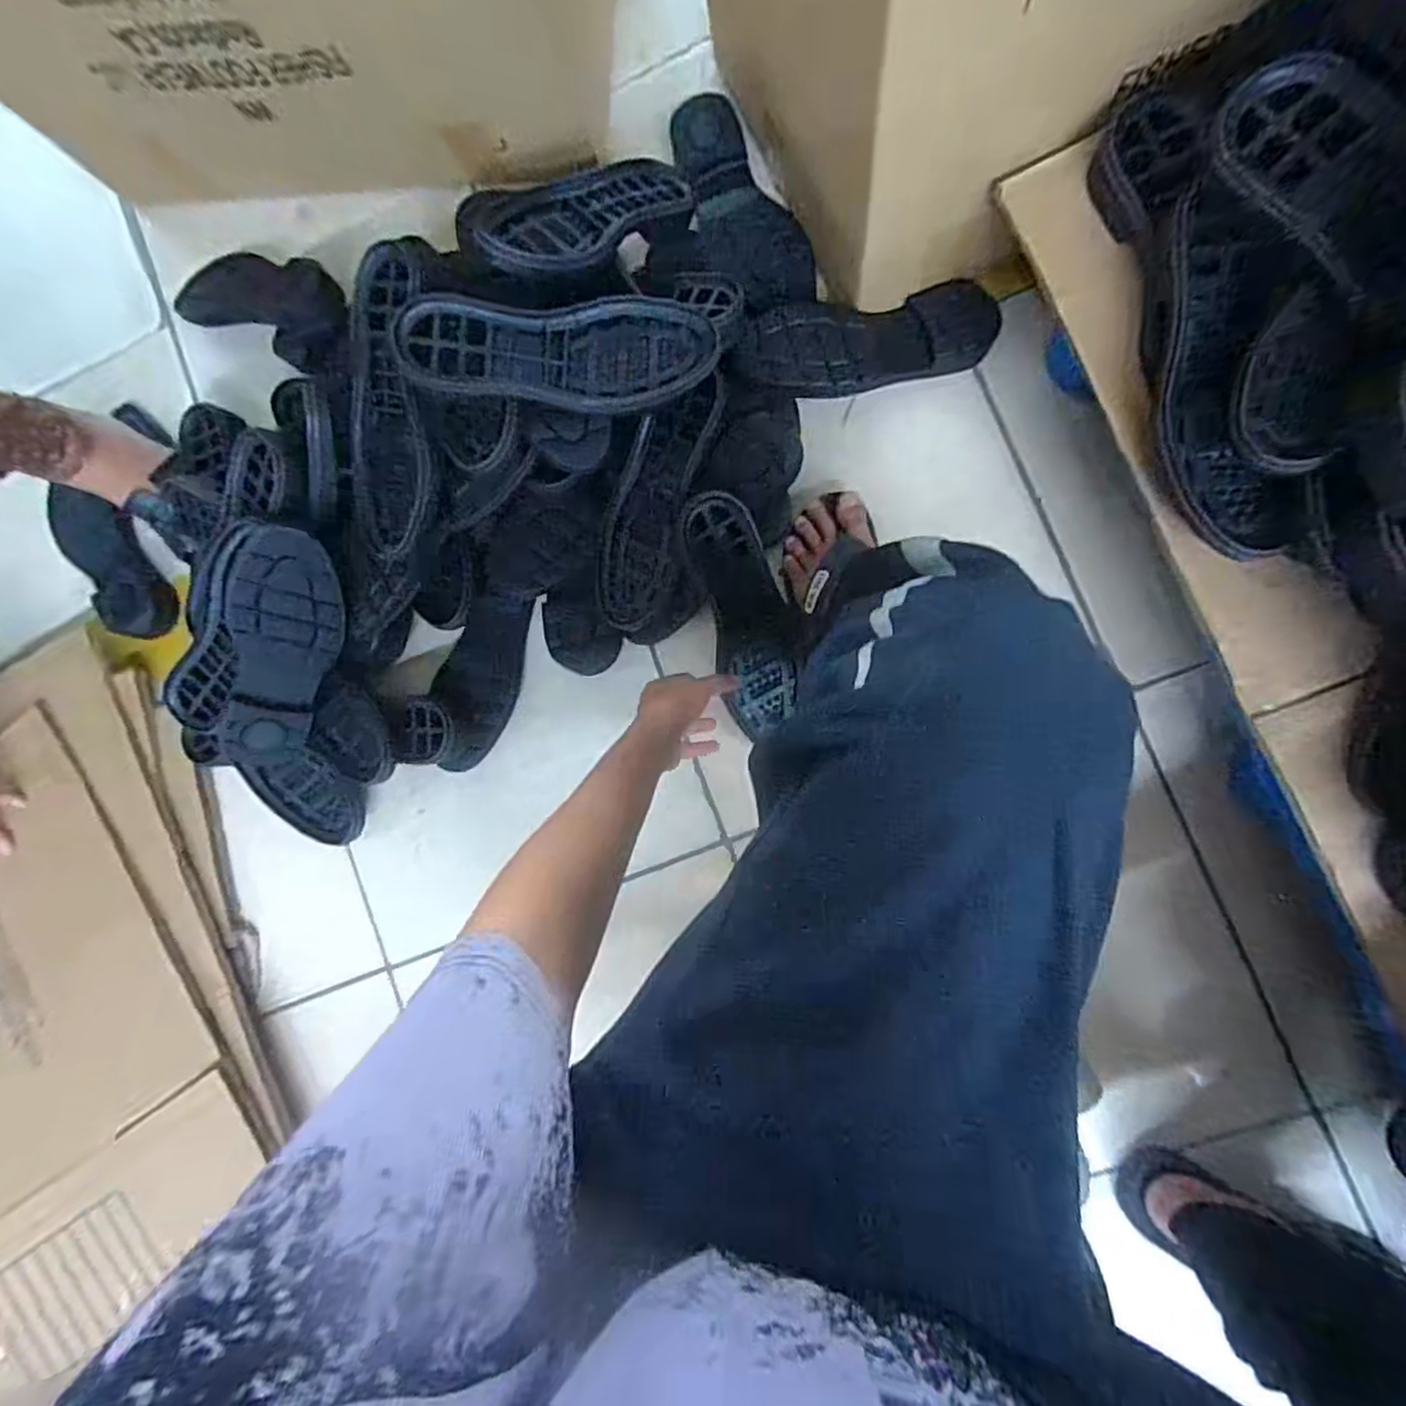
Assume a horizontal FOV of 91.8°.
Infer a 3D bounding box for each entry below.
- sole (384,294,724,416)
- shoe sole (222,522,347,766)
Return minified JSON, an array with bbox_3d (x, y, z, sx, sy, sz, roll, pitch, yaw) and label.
[{"bbox_3d":[-0.118,-0.290,0.567,0.247,0.032,0.086,-5,103,-13],"label":"sole"},{"bbox_3d":[-0.398,-0.035,0.643,0.092,0.027,0.265,9,124,-24],"label":"shoe sole"}]

